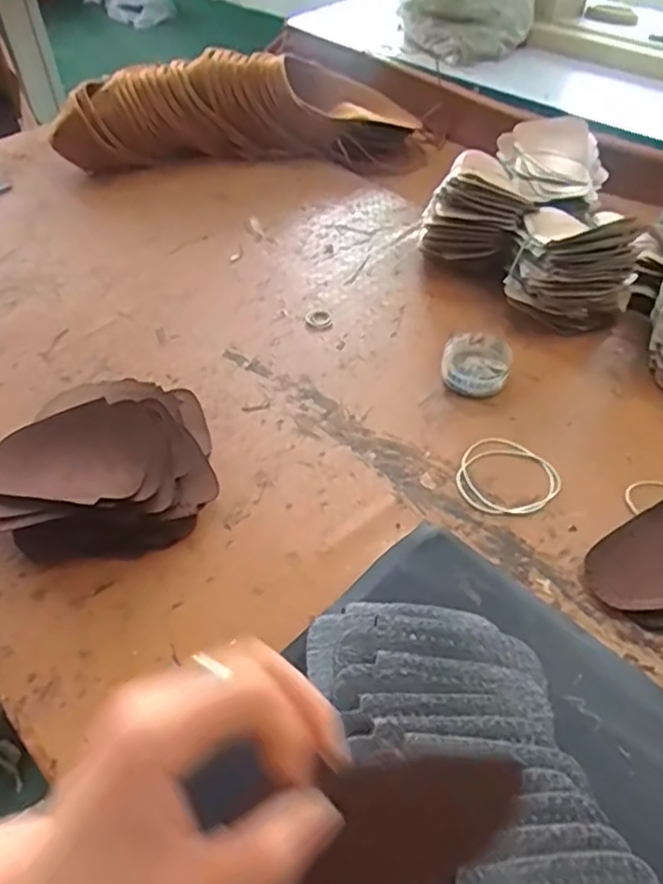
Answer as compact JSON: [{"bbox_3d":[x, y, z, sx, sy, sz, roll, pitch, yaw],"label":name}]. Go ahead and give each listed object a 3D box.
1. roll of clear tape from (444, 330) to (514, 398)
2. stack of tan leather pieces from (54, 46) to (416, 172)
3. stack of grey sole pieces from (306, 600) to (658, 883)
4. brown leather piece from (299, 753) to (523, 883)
[{"bbox_3d":[0.140,-0.074,0.630,0.062,0.028,0.076,14,50,12],"label":"roll of clear tape"},{"bbox_3d":[-0.117,-0.476,0.928,0.508,0.109,0.149,-3,49,-2],"label":"stack of tan leather pieces"},{"bbox_3d":[0.072,0.180,0.354,0.134,0.060,0.228,-12,50,-10],"label":"stack of grey sole pieces"},{"bbox_3d":[0.021,0.164,0.270,0.124,0.099,0.009,-19,28,-15],"label":"brown leather piece"}]

